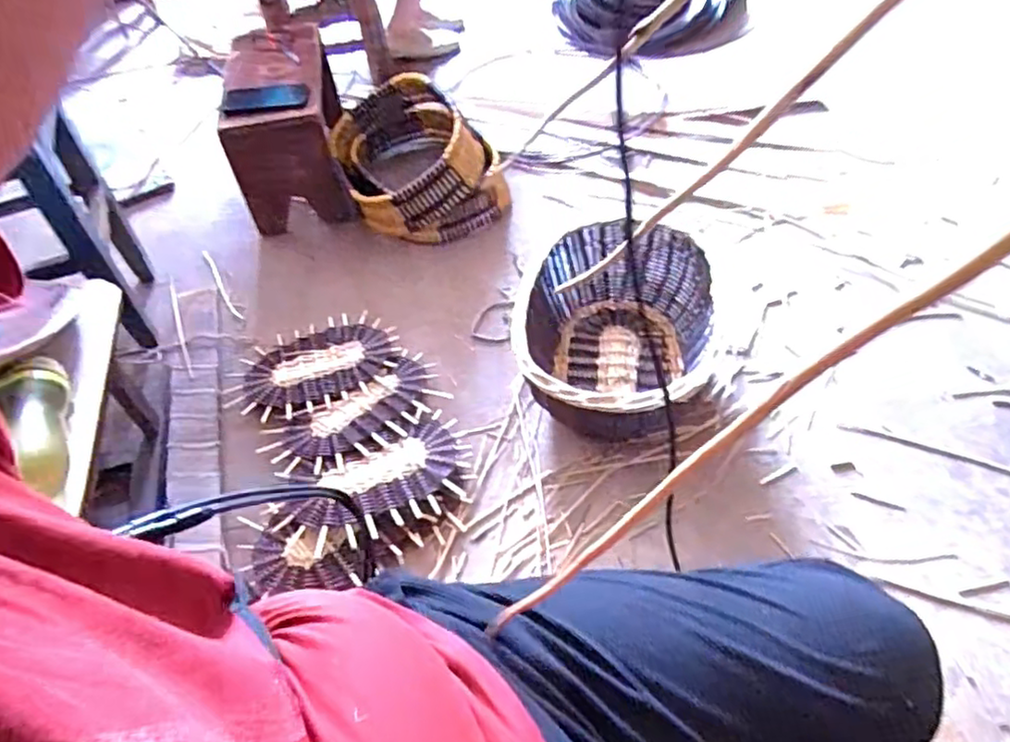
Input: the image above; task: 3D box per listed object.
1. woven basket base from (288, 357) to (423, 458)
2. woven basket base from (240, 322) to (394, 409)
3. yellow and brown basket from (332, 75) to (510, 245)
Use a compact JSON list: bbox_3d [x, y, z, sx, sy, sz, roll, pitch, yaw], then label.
[{"bbox_3d":[-0.228,0.061,1.073,0.230,0.014,0.120,-29,55,-18],"label":"woven basket base"},{"bbox_3d":[-0.325,-0.013,1.159,0.248,0.010,0.169,-19,45,-8],"label":"woven basket base"},{"bbox_3d":[-0.193,-0.459,1.404,0.318,0.186,0.427,-18,52,-9],"label":"yellow and brown basket"}]

